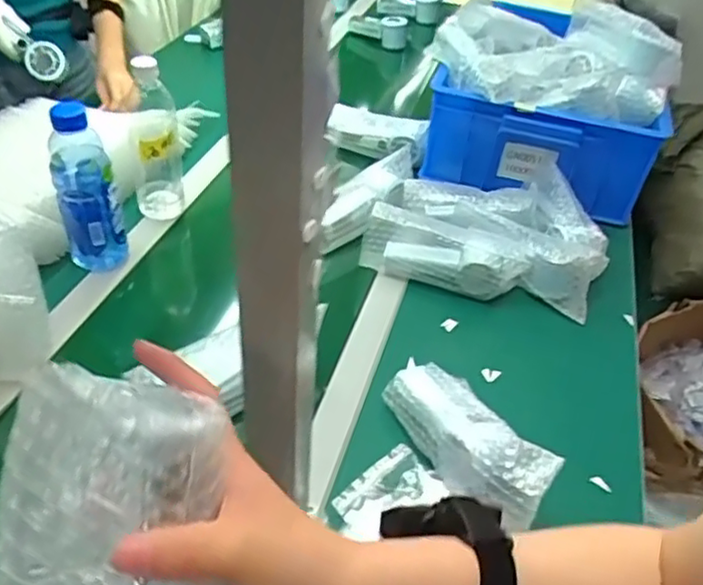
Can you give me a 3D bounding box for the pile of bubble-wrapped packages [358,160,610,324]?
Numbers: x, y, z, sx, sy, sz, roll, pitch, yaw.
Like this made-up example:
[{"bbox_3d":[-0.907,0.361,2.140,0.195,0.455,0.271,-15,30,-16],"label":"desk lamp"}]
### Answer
[{"bbox_3d":[0.190,-0.101,0.918,0.311,0.072,0.243,11,42,5],"label":"pile of bubble-wrapped packages"}]

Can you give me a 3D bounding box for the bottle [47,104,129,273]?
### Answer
[{"bbox_3d":[-0.324,-0.125,0.798,0.067,0.218,0.063,-11,44,-19],"label":"bottle"}]

